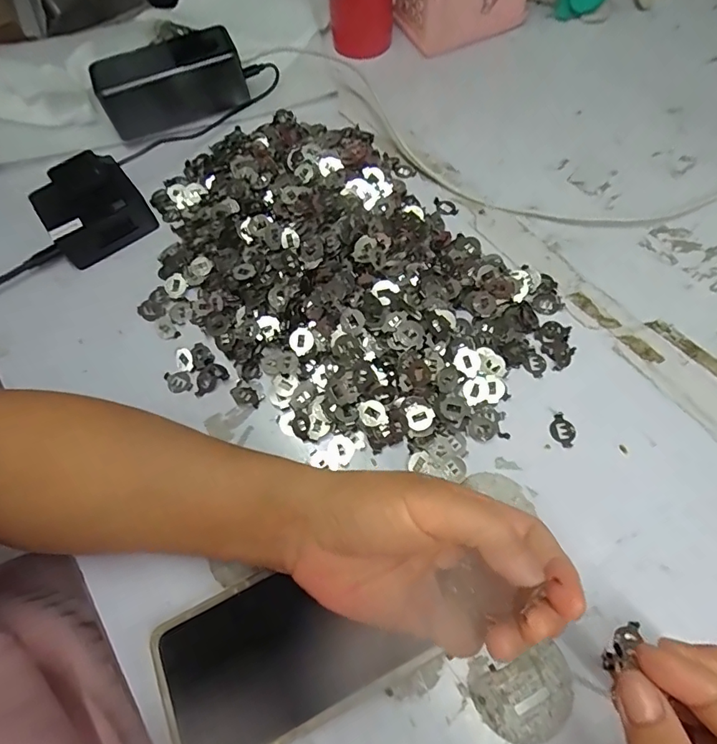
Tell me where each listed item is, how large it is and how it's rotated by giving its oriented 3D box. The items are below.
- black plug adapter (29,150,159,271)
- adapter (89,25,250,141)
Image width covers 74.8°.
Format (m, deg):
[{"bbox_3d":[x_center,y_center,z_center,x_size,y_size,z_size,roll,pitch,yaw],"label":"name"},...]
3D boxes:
[{"bbox_3d":[-0.224,-0.138,0.394,0.076,0.041,0.073,-35,67,-13],"label":"black plug adapter"},{"bbox_3d":[-0.174,-0.269,0.434,0.127,0.051,0.050,-24,65,-8],"label":"adapter"}]

